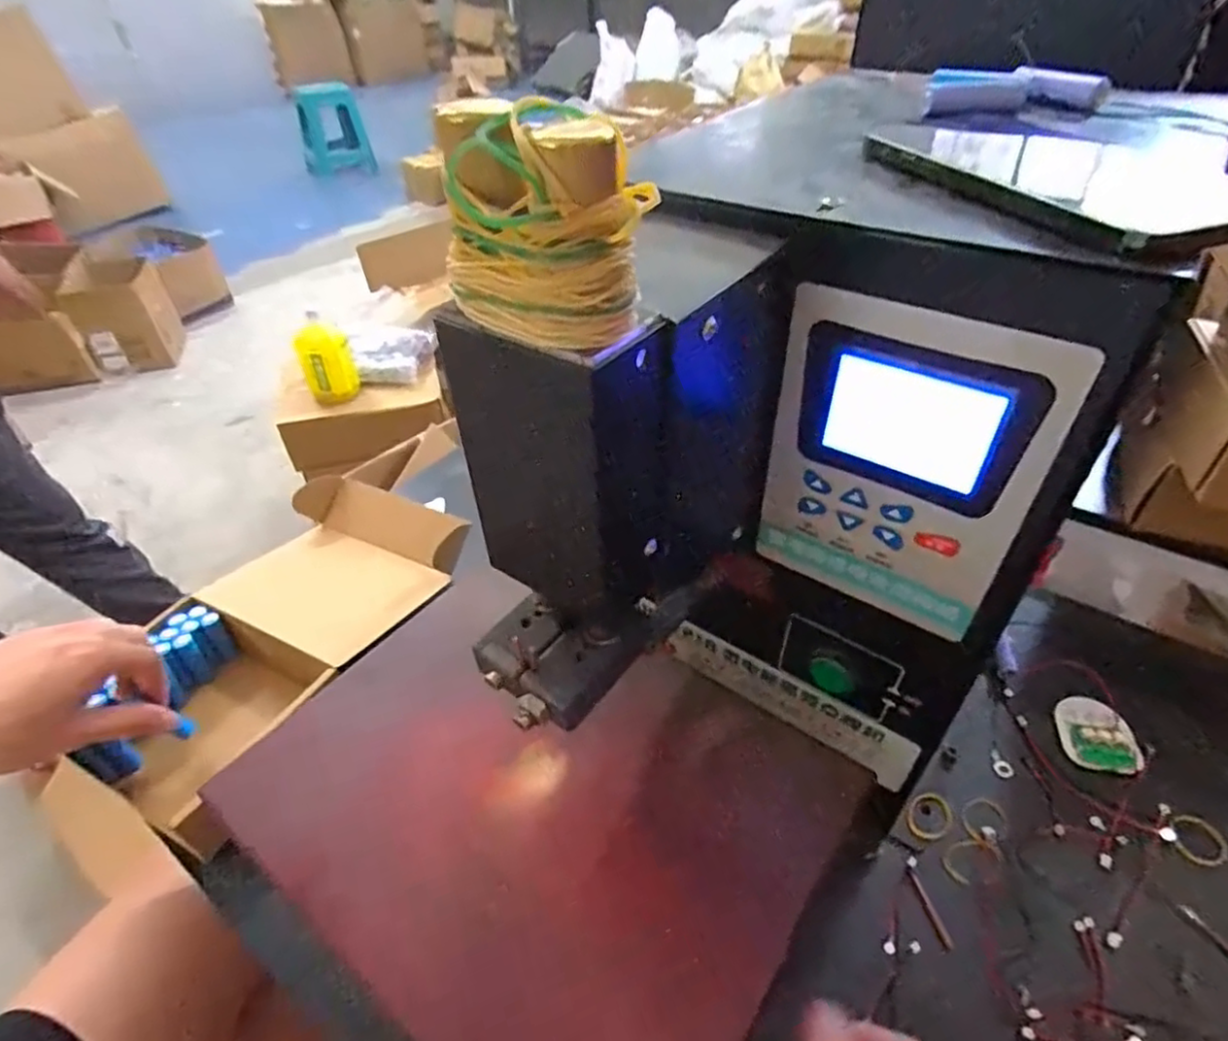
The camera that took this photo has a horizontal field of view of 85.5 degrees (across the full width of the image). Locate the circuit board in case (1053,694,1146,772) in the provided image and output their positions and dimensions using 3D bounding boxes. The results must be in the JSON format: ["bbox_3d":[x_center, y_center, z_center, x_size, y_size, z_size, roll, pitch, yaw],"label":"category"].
[{"bbox_3d":[0.351,0.154,0.483,0.049,0.008,0.054,4,43,7],"label":"circuit board in case"}]

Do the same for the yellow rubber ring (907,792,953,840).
[{"bbox_3d":[0.211,0.197,0.443,0.033,0.004,0.026,-27,48,-25],"label":"yellow rubber ring"}]

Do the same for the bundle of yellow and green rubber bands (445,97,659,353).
[{"bbox_3d":[-0.019,-0.084,0.189,0.056,0.054,0.031,25,49,26],"label":"bundle of yellow and green rubber bands"}]

